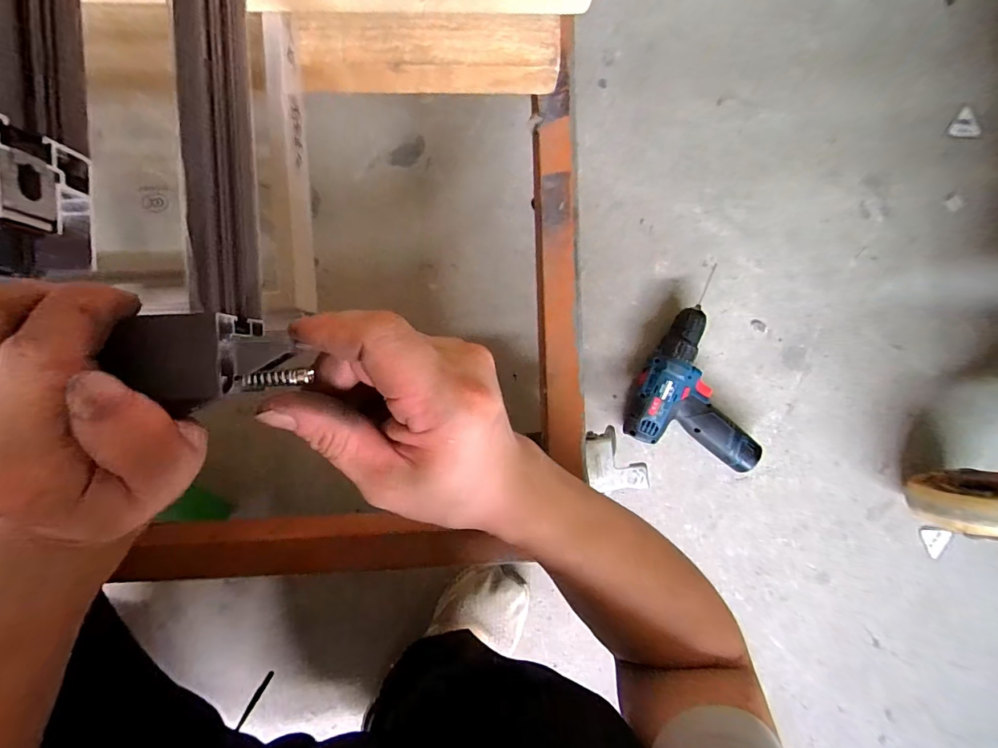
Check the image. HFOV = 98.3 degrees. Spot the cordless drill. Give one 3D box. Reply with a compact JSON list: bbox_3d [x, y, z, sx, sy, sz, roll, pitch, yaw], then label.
[{"bbox_3d":[0.278,-0.003,0.572,0.173,0.053,0.224,18,91,-4],"label":"cordless drill"}]

